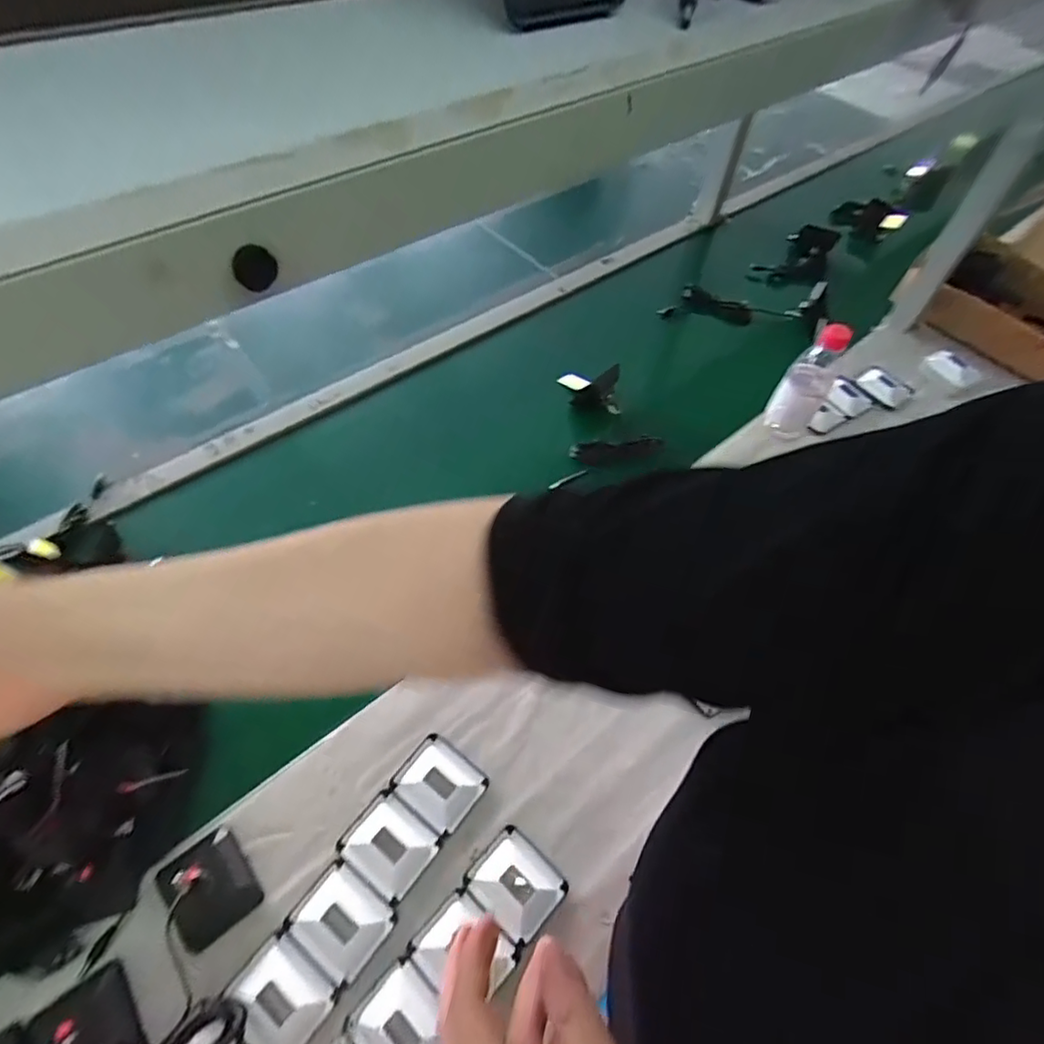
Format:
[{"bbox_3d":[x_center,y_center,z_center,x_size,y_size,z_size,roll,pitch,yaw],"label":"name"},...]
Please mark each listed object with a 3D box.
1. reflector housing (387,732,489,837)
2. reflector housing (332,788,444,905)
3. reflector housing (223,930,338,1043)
[{"bbox_3d":[-0.082,0.255,0.588,0.078,0.014,0.065,33,58,18],"label":"reflector housing"},{"bbox_3d":[-0.125,0.302,0.563,0.078,0.013,0.068,34,59,18],"label":"reflector housing"},{"bbox_3d":[-0.201,0.391,0.491,0.075,0.015,0.065,34,59,18],"label":"reflector housing"}]

